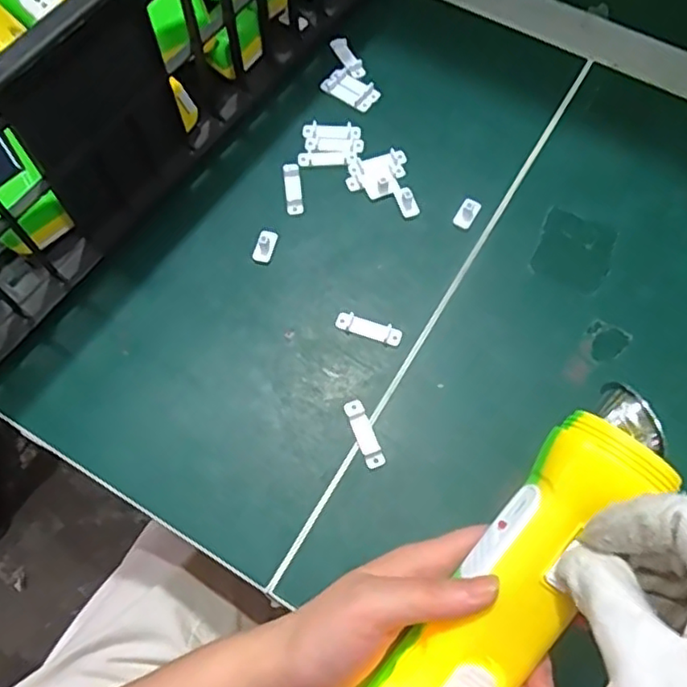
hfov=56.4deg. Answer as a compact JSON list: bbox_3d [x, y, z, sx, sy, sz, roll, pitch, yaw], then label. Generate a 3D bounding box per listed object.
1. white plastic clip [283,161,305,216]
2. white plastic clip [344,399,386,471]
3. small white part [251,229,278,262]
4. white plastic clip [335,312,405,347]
[{"bbox_3d":[-0.031,-0.096,0.397,0.010,0.004,0.036,-5,67,-3],"label":"white plastic clip"},{"bbox_3d":[0.011,0.048,0.338,0.010,0.004,0.038,-19,68,-9],"label":"white plastic clip"},{"bbox_3d":[-0.047,-0.058,0.381,0.011,0.006,0.020,16,67,6],"label":"small white part"},{"bbox_3d":[0.014,-0.008,0.361,0.038,0.004,0.011,17,68,7],"label":"white plastic clip"}]

